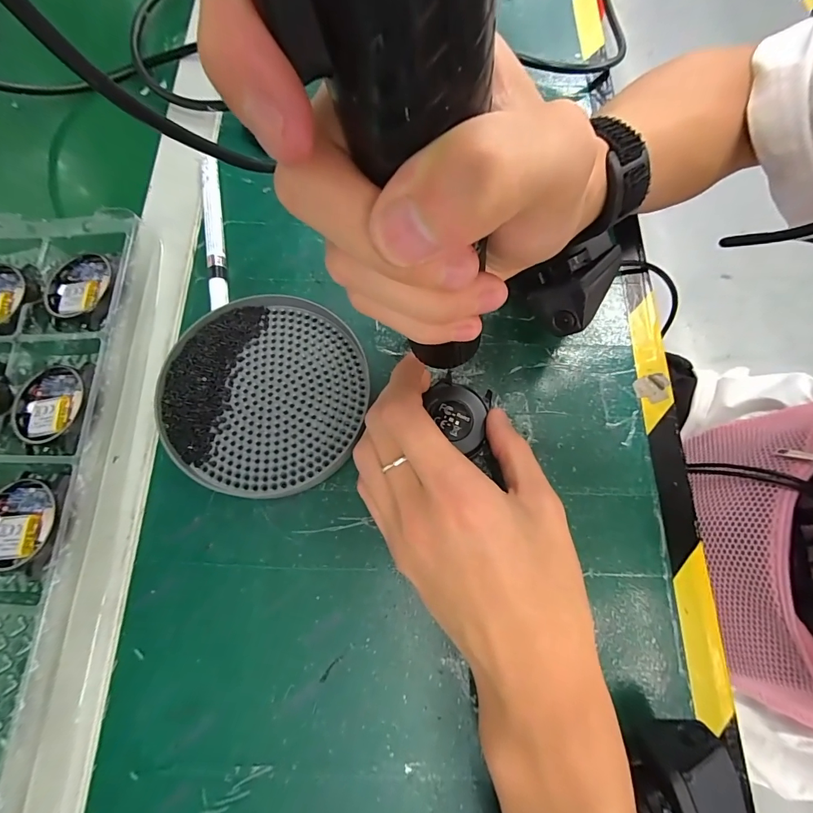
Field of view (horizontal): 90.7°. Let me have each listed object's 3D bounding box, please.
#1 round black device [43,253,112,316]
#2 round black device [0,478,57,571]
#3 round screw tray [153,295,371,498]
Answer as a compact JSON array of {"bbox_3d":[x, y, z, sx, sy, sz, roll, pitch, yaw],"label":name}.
[{"bbox_3d":[-0.201,-0.074,0.245,0.039,0.009,0.043,13,74,3],"label":"round black device"},{"bbox_3d":[-0.203,0.060,0.208,0.043,0.009,0.043,0,73,-1],"label":"round black device"},{"bbox_3d":[-0.078,-0.009,0.229,0.108,0.016,0.114,0,73,-1],"label":"round screw tray"}]

